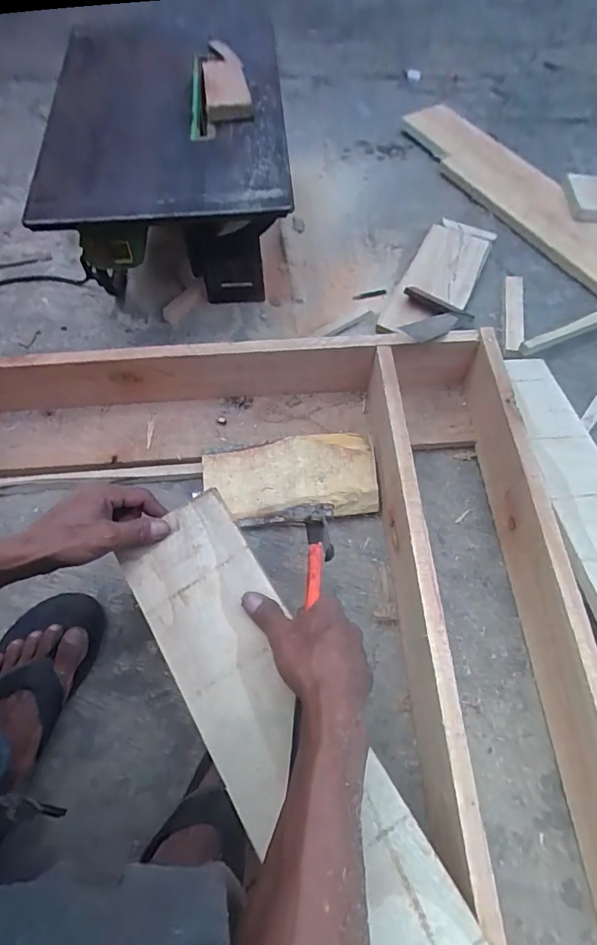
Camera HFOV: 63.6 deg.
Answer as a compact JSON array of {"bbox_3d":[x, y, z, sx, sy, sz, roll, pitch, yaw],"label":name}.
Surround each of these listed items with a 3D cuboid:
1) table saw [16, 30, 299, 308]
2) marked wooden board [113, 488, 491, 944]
[{"bbox_3d":[-0.183,-0.477,0.776,0.327,0.253,0.501,-6,63,1],"label":"table saw"},{"bbox_3d":[0.055,0.325,0.356,0.123,0.021,0.708,-31,67,-14],"label":"marked wooden board"}]

